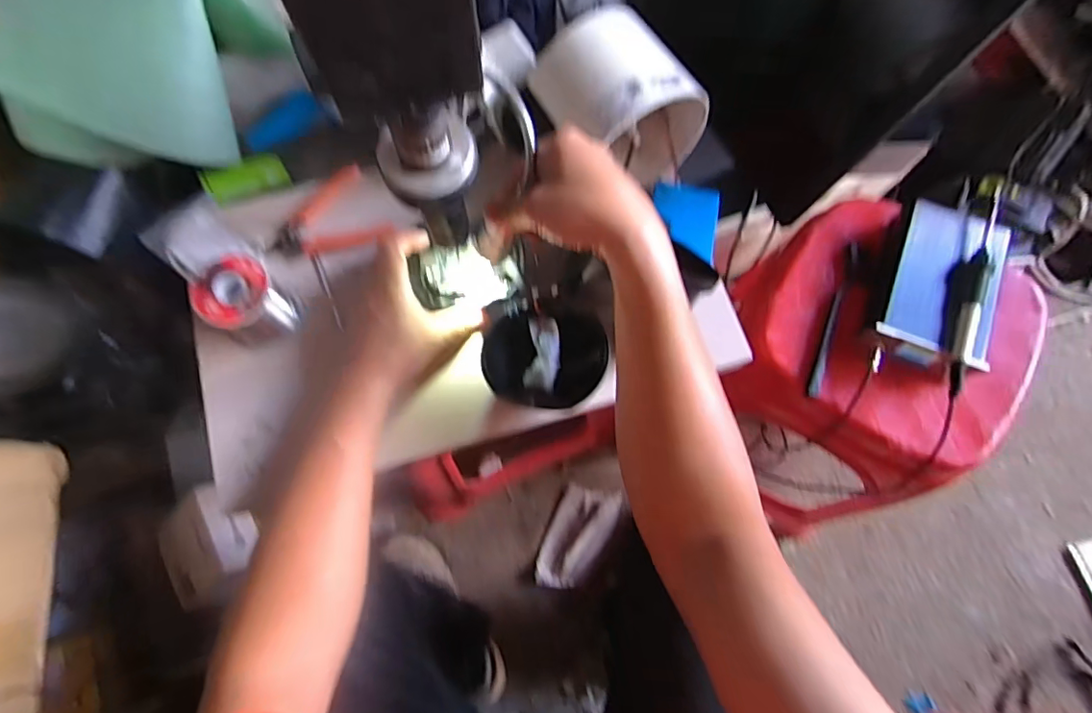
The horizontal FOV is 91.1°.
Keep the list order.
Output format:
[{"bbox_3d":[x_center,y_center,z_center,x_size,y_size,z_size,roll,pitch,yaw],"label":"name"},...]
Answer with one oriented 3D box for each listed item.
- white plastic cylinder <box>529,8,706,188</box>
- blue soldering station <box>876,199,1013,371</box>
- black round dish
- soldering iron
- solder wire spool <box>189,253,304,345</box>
[{"bbox_3d":[0.062,-0.221,0.492,0.132,0.130,0.103,-30,75,-9],"label":"white plastic cylinder"},{"bbox_3d":[0.393,-0.073,0.531,0.099,0.053,0.176,23,74,7],"label":"blue soldering station"},{"bbox_3d":[-0.002,0.002,0.460,0.103,0.032,0.086,4,73,1],"label":"black round dish"},{"bbox_3d":[0.409,-0.064,0.511,0.018,0.020,0.223,21,74,7],"label":"soldering iron"},{"bbox_3d":[-0.263,-0.046,0.475,0.056,0.065,0.060,0,73,0],"label":"solder wire spool"}]

